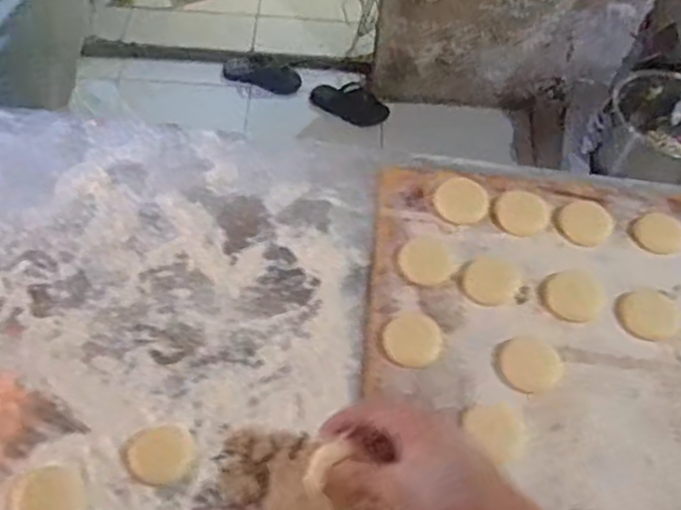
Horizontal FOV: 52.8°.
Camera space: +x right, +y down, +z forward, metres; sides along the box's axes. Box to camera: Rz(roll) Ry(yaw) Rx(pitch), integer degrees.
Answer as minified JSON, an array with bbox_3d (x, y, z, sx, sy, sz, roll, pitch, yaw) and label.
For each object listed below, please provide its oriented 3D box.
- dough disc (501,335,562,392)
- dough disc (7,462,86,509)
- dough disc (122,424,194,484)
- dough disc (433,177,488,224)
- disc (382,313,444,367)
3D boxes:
[{"bbox_3d":[0.170,0.096,0.612,0.051,0.007,0.058,29,60,14],"label":"dough disc"},{"bbox_3d":[-0.224,0.188,0.526,0.052,0.007,0.053,2,58,-3],"label":"dough disc"},{"bbox_3d":[-0.147,0.160,0.559,0.053,0.004,0.047,17,58,7],"label":"dough disc"},{"bbox_3d":[0.125,-0.058,0.712,0.052,0.014,0.058,0,58,-4],"label":"dough disc"},{"bbox_3d":[0.065,0.076,0.622,0.050,0.014,0.051,2,58,-3],"label":"disc"}]

